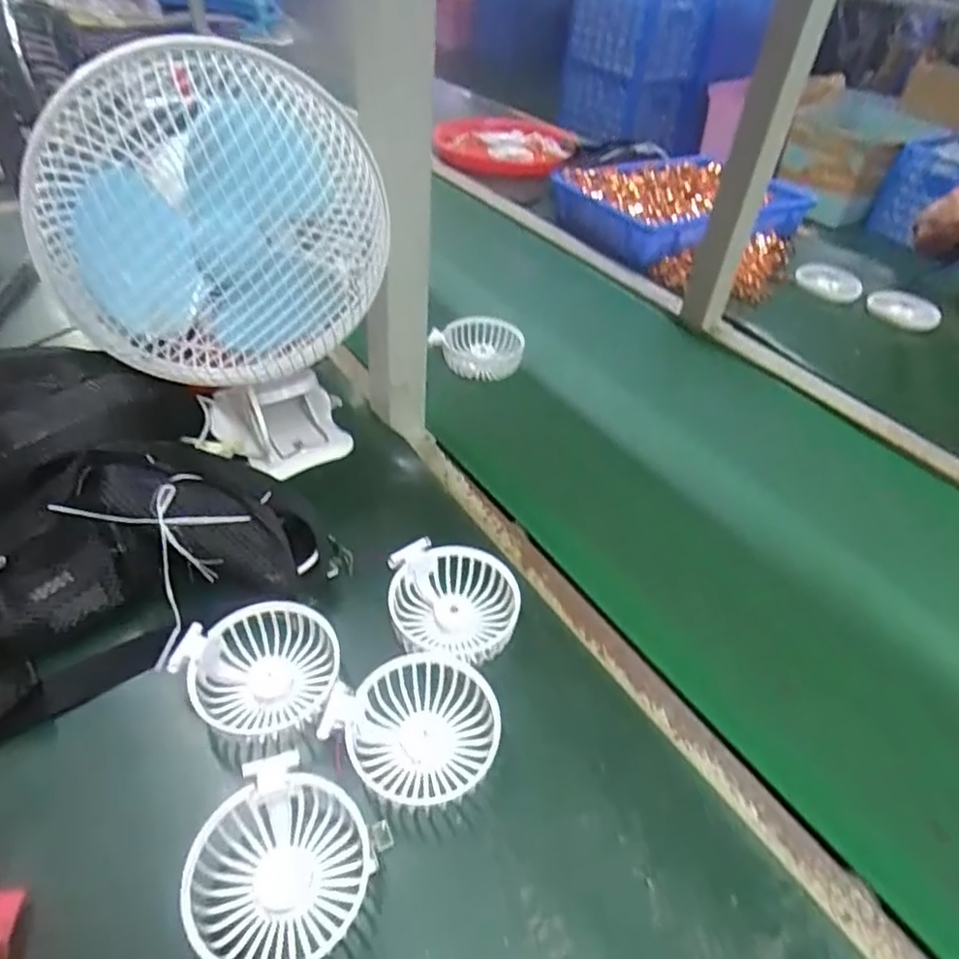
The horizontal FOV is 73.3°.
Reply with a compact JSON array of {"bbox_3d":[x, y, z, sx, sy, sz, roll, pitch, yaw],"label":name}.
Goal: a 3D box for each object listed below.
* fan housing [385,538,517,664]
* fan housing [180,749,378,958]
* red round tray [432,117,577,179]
[{"bbox_3d":[-0.017,0.089,0.455,0.088,0.031,0.088,-2,44,-8],"label":"fan housing"},{"bbox_3d":[-0.103,0.203,0.335,0.083,0.030,0.088,3,44,-3],"label":"fan housing"},{"bbox_3d":[0.048,-0.652,1.255,0.264,0.039,0.300,7,44,2],"label":"red round tray"}]

